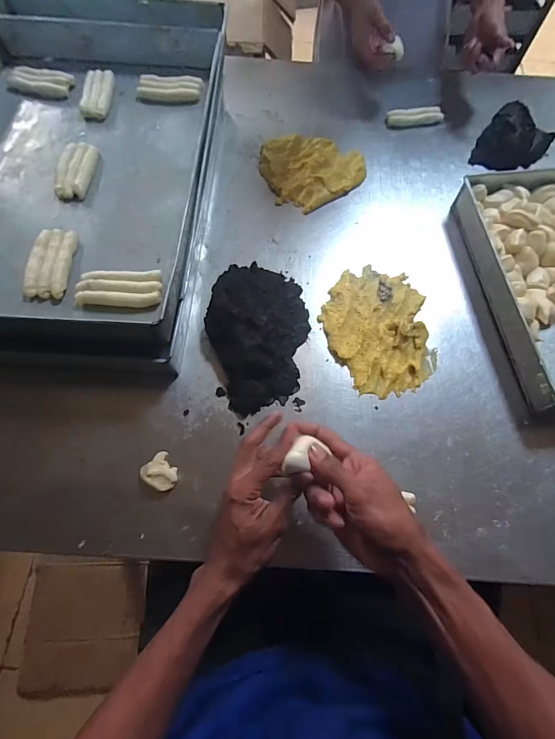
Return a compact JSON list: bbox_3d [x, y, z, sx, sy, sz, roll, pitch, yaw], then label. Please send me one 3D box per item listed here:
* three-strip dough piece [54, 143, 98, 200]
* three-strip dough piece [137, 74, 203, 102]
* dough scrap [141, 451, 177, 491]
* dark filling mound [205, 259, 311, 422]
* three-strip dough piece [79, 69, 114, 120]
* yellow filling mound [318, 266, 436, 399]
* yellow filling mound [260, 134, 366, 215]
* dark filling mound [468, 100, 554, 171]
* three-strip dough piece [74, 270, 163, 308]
[{"bbox_3d":[-0.314,-0.315,0.569,0.050,0.013,0.113,-1,69,-1],"label":"three-strip dough piece"},{"bbox_3d":[-0.192,-0.503,0.652,0.109,0.024,0.049,1,69,-1],"label":"three-strip dough piece"},{"bbox_3d":[-0.145,0.128,0.452,0.043,0.025,0.038,41,72,13],"label":"dough scrap"},{"bbox_3d":[-0.030,-0.057,0.516,0.141,0.055,0.226,11,68,2],"label":"dark filling mound"},{"bbox_3d":[-0.315,-0.482,0.633,0.045,0.012,0.124,-1,69,-2],"label":"three-strip dough piece"},{"bbox_3d":[0.150,-0.062,0.542,0.153,0.021,0.204,-4,68,-4],"label":"yellow filling mound"},{"bbox_3d":[0.061,-0.375,0.668,0.181,0.020,0.170,1,68,-2],"label":"yellow filling mound"},{"bbox_3d":[0.454,-0.441,0.687,0.116,0.050,0.171,34,70,11],"label":"dark filling mound"},{"bbox_3d":[-0.207,-0.108,0.478,0.110,0.017,0.051,-1,69,-1],"label":"three-strip dough piece"}]

